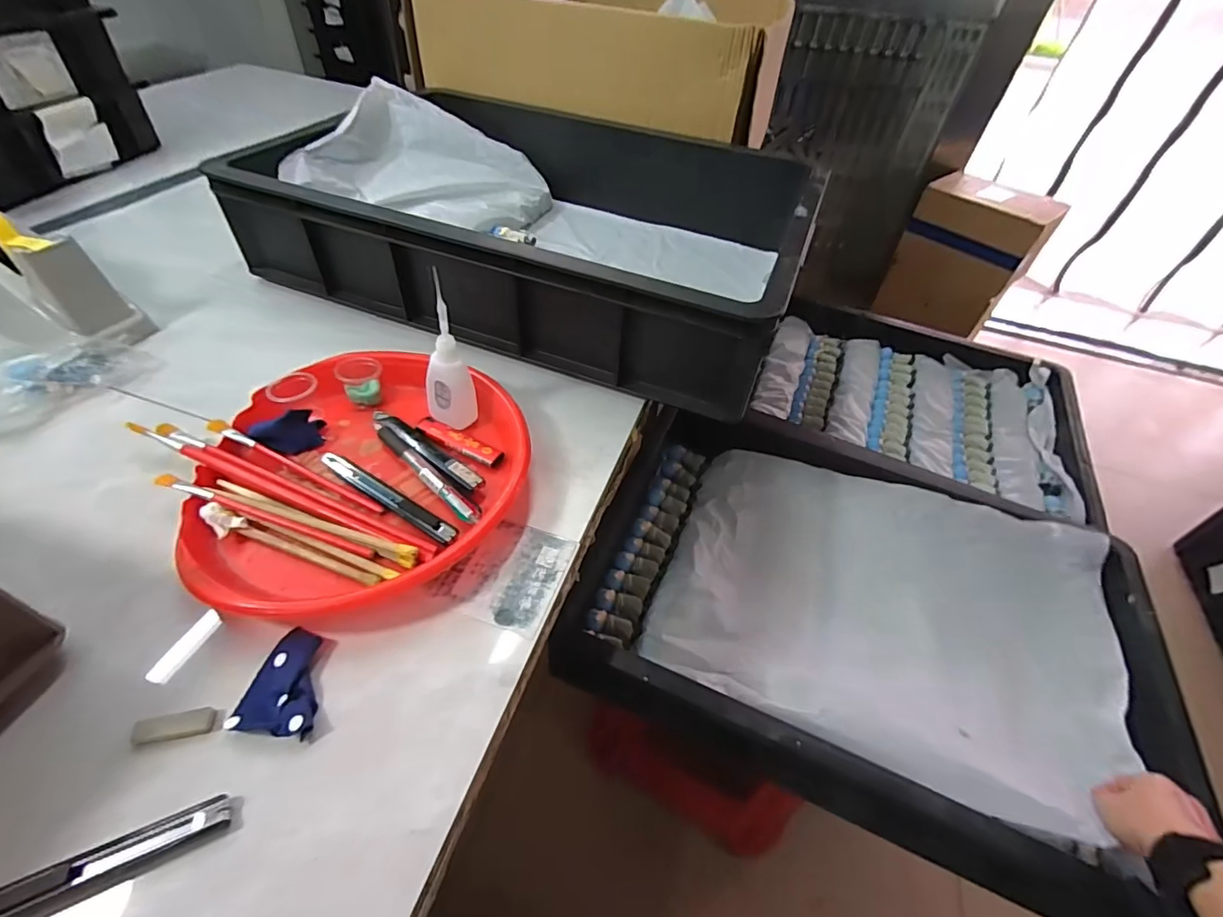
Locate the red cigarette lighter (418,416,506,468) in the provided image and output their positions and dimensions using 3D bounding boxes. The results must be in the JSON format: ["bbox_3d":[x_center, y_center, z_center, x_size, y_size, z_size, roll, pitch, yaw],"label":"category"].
[{"bbox_3d":[-0.128,-0.015,0.438,0.078,0.013,0.018,23,49,15],"label":"red cigarette lighter"}]

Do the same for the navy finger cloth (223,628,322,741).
[{"bbox_3d":[-0.189,0.131,0.306,0.043,0.009,0.058,8,47,1],"label":"navy finger cloth"}]

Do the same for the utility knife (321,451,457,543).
[{"bbox_3d":[-0.169,0.028,0.391,0.134,0.005,0.016,28,50,19],"label":"utility knife"}]

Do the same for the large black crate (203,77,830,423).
[{"bbox_3d":[-0.063,-0.299,0.633,0.572,0.123,0.443,19,48,12],"label":"large black crate"}]

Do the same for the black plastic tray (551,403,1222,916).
[{"bbox_3d":[0.277,0.155,0.577,0.551,0.089,0.425,23,49,15],"label":"black plastic tray"}]

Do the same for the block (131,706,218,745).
[{"bbox_3d":[-0.243,0.148,0.287,0.038,0.009,0.013,-9,49,-14],"label":"block"}]

